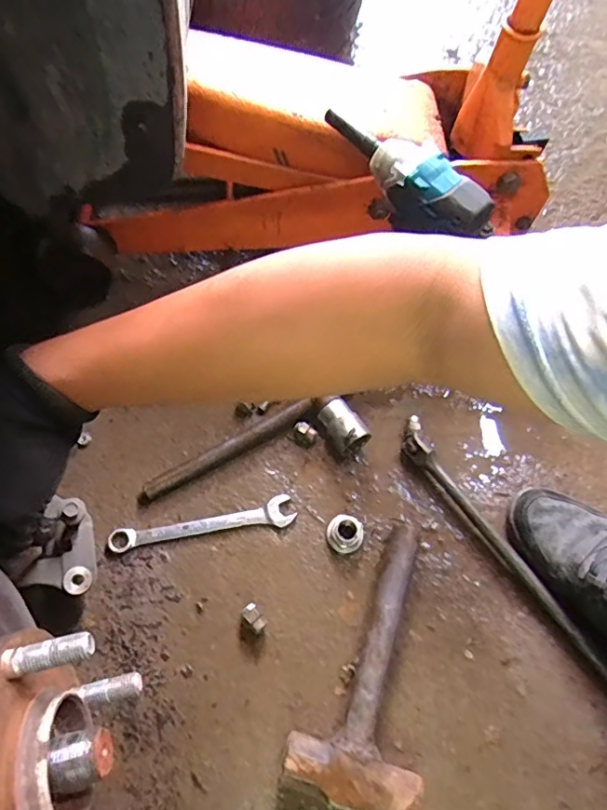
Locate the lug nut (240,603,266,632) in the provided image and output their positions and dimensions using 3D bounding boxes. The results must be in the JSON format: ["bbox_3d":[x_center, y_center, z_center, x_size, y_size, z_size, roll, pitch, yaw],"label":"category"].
[{"bbox_3d":[-0.051,0.221,0.541,0.017,0.019,0.027,-38,73,-16],"label":"lug nut"}]

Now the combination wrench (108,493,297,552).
[{"bbox_3d":[-0.112,0.134,0.584,0.202,0.008,0.033,-9,67,-6],"label":"combination wrench"}]

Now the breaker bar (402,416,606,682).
[{"bbox_3d":[0.229,0.167,0.567,0.024,0.030,0.368,-33,71,-15],"label":"breaker bar"}]

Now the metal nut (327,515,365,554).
[{"bbox_3d":[0.047,0.144,0.581,0.040,0.017,0.040,1,66,-1],"label":"metal nut"}]

